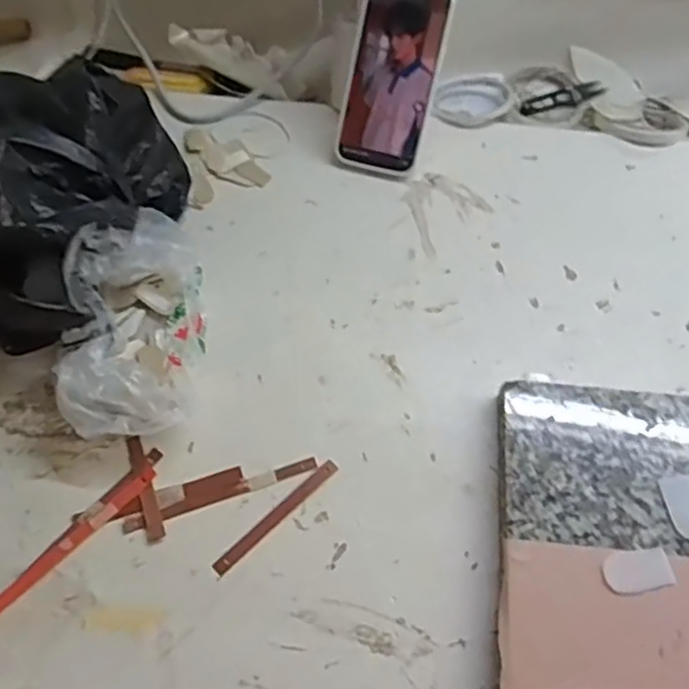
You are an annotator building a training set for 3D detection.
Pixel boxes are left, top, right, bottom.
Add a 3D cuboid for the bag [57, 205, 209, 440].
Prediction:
[{"bbox_3d":[-0.160,-0.010,0.521,0.100,0.074,0.161,-6,58,-4],"label":"bag"}]

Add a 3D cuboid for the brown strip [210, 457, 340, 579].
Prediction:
[{"bbox_3d":[-0.047,0.120,0.487,0.109,0.004,0.011,-40,66,-22],"label":"brown strip"}]

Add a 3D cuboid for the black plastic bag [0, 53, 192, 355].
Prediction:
[{"bbox_3d":[-0.265,-0.133,0.562,0.216,0.137,0.254,16,59,9],"label":"black plastic bag"}]

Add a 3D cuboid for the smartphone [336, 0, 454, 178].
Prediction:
[{"bbox_3d":[0.046,-0.246,0.640,0.080,0.170,0.015,16,18,9],"label":"smartphone"}]

